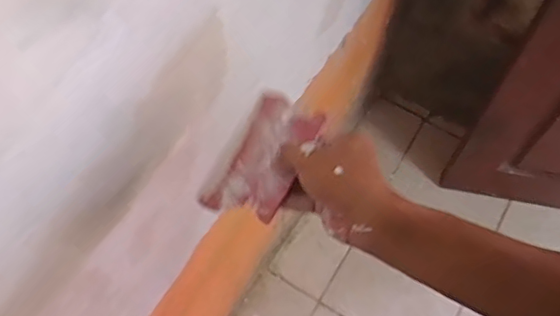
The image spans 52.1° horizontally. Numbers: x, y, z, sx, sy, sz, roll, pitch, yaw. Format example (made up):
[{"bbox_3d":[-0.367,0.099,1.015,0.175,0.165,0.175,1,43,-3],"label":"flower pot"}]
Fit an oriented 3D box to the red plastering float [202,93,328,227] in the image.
[{"bbox_3d":[-0.017,-0.004,0.514,0.104,0.018,0.125,16,69,52],"label":"red plastering float"}]

